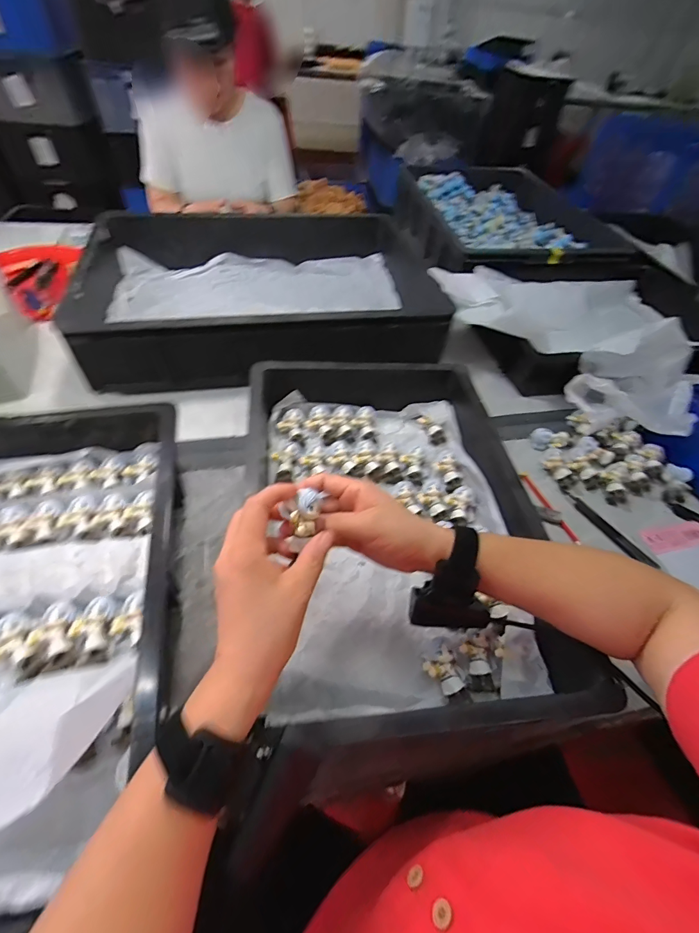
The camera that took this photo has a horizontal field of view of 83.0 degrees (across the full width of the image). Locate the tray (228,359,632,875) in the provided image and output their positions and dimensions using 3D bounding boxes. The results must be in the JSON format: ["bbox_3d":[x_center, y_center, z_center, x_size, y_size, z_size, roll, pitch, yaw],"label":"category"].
[{"bbox_3d":[0.048,0.044,0.457,0.298,0.112,0.518,-3,51,-8],"label":"tray"}]

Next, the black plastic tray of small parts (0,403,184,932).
[{"bbox_3d":[-0.328,0.108,0.365,0.312,0.082,0.459,-8,52,-12],"label":"black plastic tray of small parts"}]

